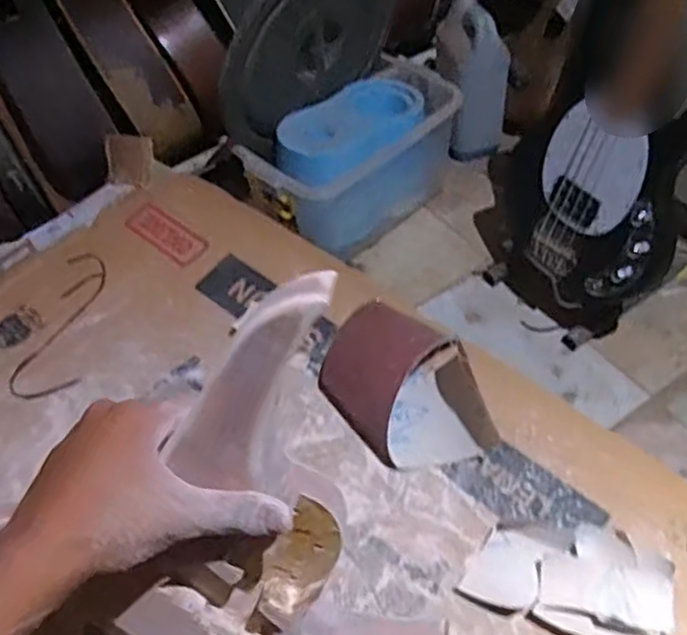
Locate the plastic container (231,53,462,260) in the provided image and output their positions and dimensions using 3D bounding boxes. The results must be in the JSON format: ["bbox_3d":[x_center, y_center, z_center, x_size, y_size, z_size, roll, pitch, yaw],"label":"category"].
[{"bbox_3d":[0.035,-0.310,1.427,0.440,0.216,0.206,-40,58,-24],"label":"plastic container"}]

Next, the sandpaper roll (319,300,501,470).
[{"bbox_3d":[0.058,0.062,0.681,0.118,0.085,0.174,-27,54,-16],"label":"sandpaper roll"}]

